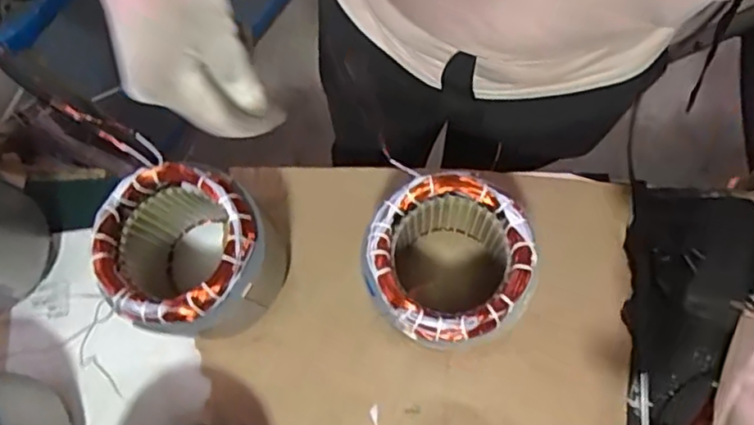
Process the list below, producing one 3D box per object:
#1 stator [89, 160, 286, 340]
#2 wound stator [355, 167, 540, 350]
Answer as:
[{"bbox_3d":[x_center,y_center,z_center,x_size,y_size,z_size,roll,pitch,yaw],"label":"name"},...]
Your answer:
[{"bbox_3d":[-0.175,0.043,0.624,0.142,0.169,0.133,-1,74,3],"label":"stator"},{"bbox_3d":[0.063,0.054,0.611,0.141,0.168,0.140,-1,74,3],"label":"wound stator"}]

